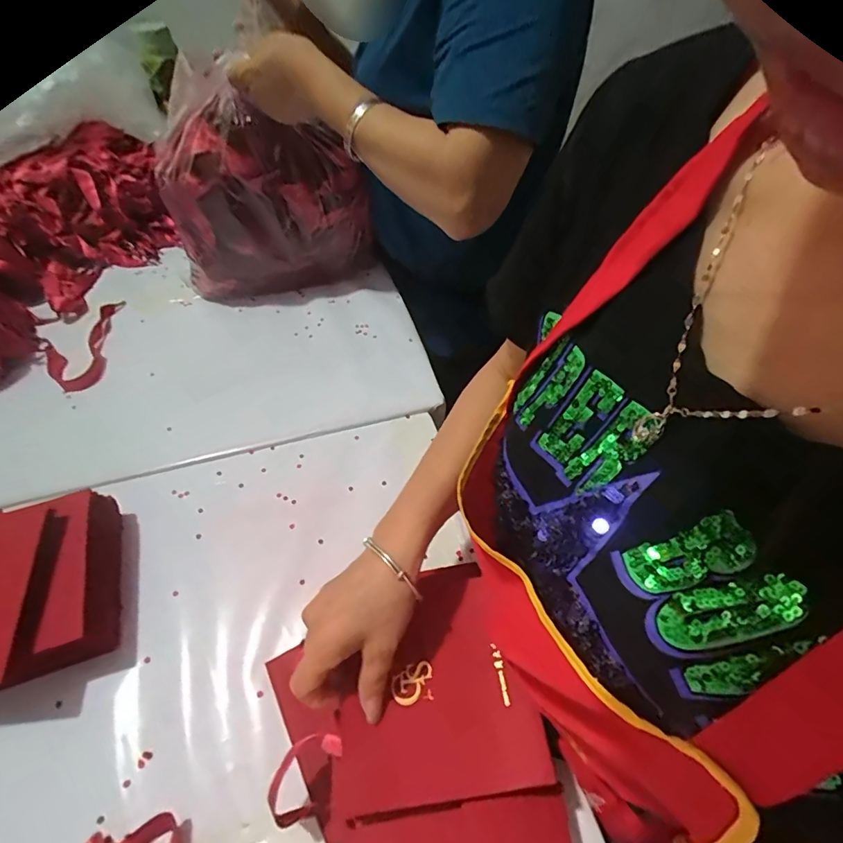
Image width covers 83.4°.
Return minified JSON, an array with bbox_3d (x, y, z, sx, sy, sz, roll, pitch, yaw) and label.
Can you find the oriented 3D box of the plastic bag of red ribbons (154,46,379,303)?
[{"bbox_3d":[-0.206,-0.305,0.640,0.249,0.277,0.116,-26,56,-18],"label":"plastic bag of red ribbons"}]

